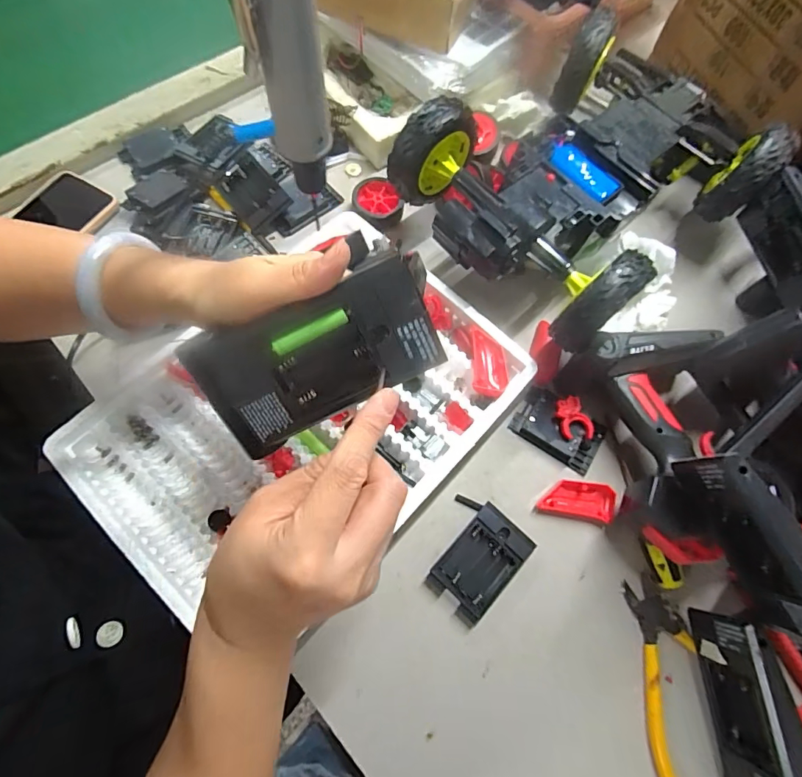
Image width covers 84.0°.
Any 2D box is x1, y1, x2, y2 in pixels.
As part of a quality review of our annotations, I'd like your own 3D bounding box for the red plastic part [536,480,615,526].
[{"bbox_3d":[0.156,0.099,0.397,0.064,0.014,0.031,10,69,1],"label":"red plastic part"}]

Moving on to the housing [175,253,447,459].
[{"bbox_3d":[-0.044,-0.019,0.251,0.130,0.017,0.071,-25,113,1],"label":"housing"}]

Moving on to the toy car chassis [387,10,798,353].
[{"bbox_3d":[0.194,-0.220,0.427,0.342,0.082,0.238,-41,76,-16],"label":"toy car chassis"}]

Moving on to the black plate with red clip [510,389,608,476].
[{"bbox_3d":[0.151,0.036,0.415,0.081,0.027,0.052,33,72,9],"label":"black plate with red clip"}]

